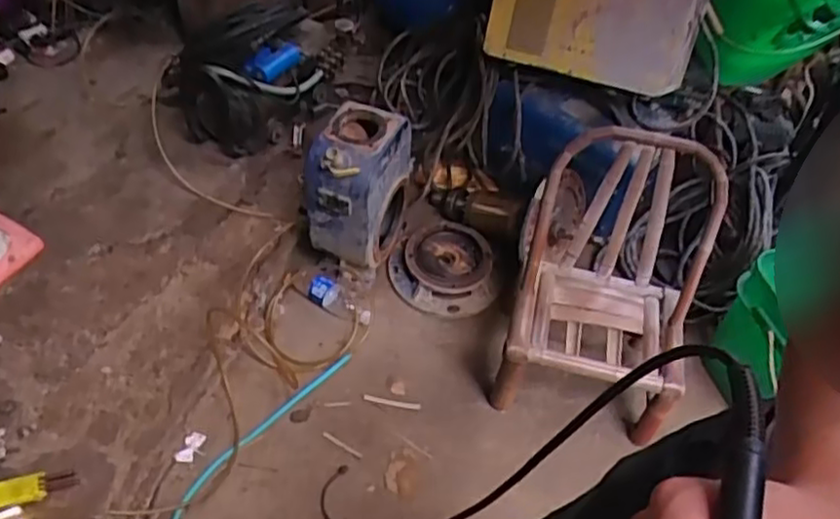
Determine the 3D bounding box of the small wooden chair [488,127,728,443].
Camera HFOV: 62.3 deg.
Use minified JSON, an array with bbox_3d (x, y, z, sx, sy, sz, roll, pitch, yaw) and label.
[{"bbox_3d":[0.383,0.058,1.422,0.356,0.527,0.385,13,50,9],"label":"small wooden chair"}]

